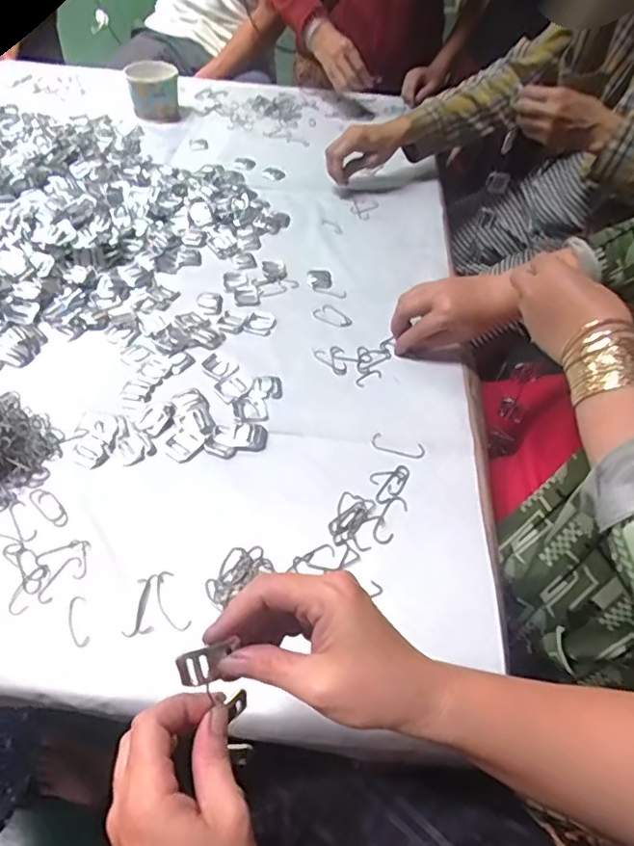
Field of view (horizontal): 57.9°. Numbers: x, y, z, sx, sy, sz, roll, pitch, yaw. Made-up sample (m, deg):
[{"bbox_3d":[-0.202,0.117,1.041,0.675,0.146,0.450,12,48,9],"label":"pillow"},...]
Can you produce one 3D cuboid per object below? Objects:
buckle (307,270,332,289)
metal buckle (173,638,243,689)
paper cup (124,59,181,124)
[{"bbox_3d":[0.003,-0.186,0.735,0.032,0.004,0.043,2,48,-2],"label":"buckle"},{"bbox_3d":[-0.058,0.130,0.309,0.034,0.024,0.004,-8,24,-17],"label":"metal buckle"},{"bbox_3d":[-0.289,-0.587,1.021,0.087,0.076,0.090,-10,50,-13],"label":"paper cup"}]

